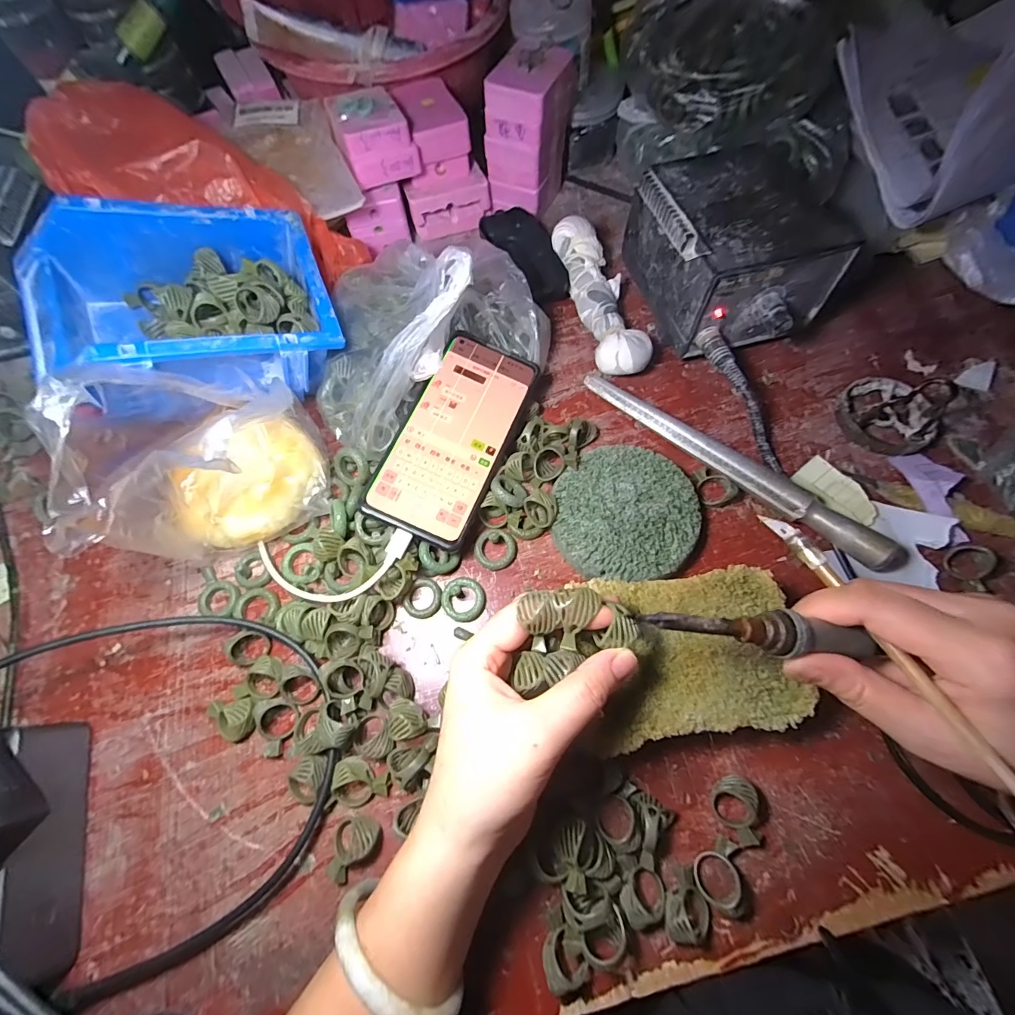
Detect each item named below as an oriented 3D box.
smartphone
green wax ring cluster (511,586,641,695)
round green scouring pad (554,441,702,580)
[{"bbox_3d":[-0.036,-0.056,0.319,0.077,0.006,0.166,24,72,-2],"label":"smartphone"},{"bbox_3d":[0.029,0.063,0.226,0.065,0.022,0.042,-24,70,-7],"label":"green wax ring cluster"},{"bbox_3d":[0.085,0.003,0.313,0.098,0.020,0.097,-1,69,2],"label":"round green scouring pad"}]

